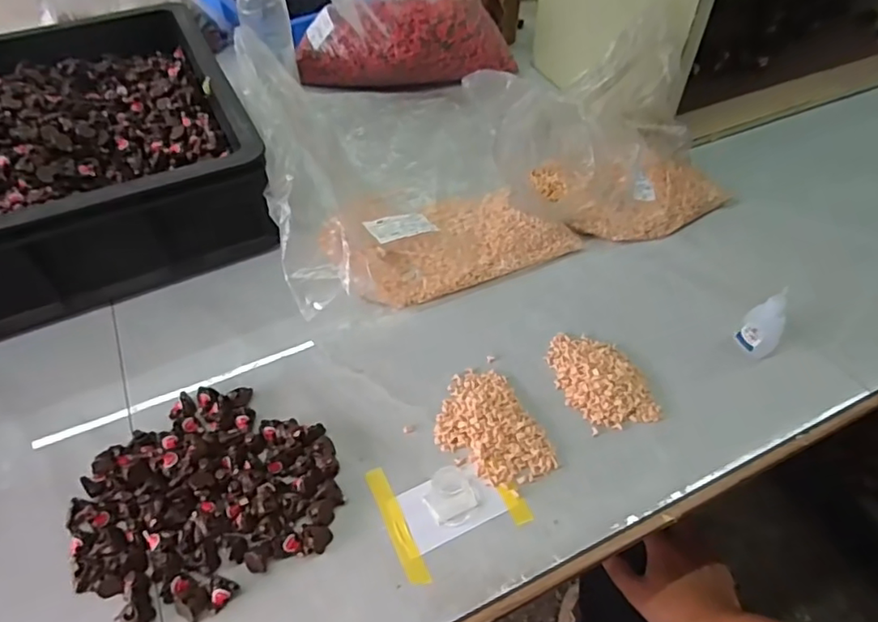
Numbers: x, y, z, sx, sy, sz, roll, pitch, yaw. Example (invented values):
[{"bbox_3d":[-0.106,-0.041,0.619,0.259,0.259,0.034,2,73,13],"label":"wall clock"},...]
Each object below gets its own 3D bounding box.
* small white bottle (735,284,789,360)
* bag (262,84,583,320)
[{"bbox_3d":[0.296,0.014,0.526,0.031,0.071,0.026,23,55,19],"label":"small white bottle"},{"bbox_3d":[-0.051,-0.170,0.654,0.307,0.096,0.336,-20,53,-15],"label":"bag"}]

